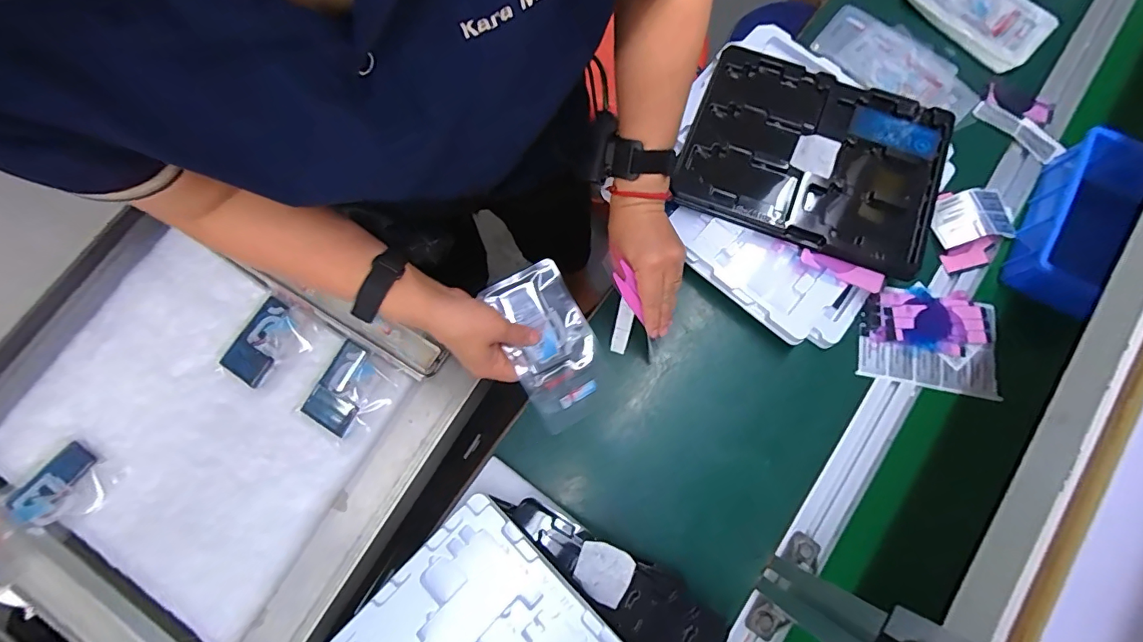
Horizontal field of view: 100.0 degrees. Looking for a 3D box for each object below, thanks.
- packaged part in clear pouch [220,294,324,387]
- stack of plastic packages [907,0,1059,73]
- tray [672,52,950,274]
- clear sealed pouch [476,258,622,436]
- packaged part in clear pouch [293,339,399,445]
[{"bbox_3d":[-0.355,0.028,0.565,0.083,0.008,0.104,42,80,11],"label":"packaged part in clear pouch"},{"bbox_3d":[0.538,-0.413,0.635,0.097,0.021,0.175,-36,78,-8],"label":"stack of plastic packages"},{"bbox_3d":[0.276,-0.190,0.549,0.278,0.018,0.219,21,79,6],"label":"tray"},{"bbox_3d":[-0.021,0.025,0.513,0.093,0.016,0.168,-29,91,-15],"label":"clear sealed pouch"},{"bbox_3d":[-0.255,0.085,0.547,0.081,0.012,0.101,37,79,10],"label":"packaged part in clear pouch"}]

